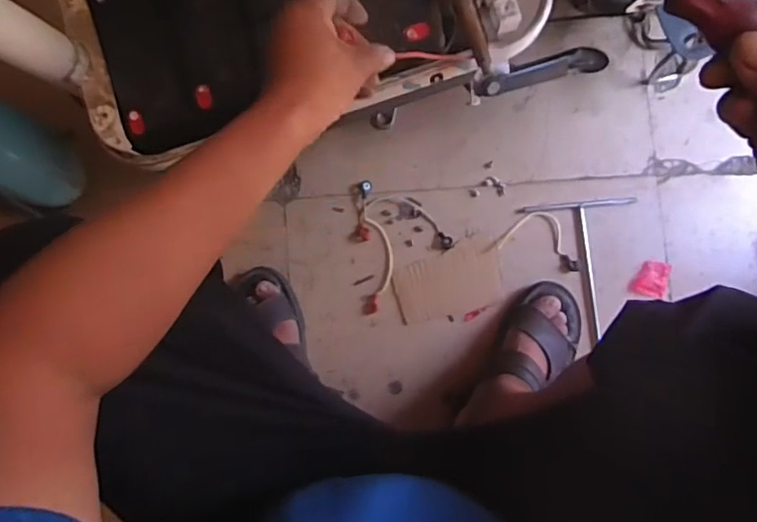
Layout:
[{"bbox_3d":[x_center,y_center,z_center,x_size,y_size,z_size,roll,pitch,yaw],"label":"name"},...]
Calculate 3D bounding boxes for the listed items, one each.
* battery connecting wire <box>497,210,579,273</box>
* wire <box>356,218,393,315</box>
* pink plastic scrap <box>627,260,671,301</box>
[{"bbox_3d":[0.261,-0.037,0.849,0.125,0.009,0.076,18,85,1],"label":"battery connecting wire"},{"bbox_3d":[-0.002,0.006,0.845,0.051,0.008,0.147,-6,85,-1],"label":"wire"},{"bbox_3d":[0.426,0.030,0.852,0.062,0.010,0.056,9,85,0],"label":"pink plastic scrap"}]

